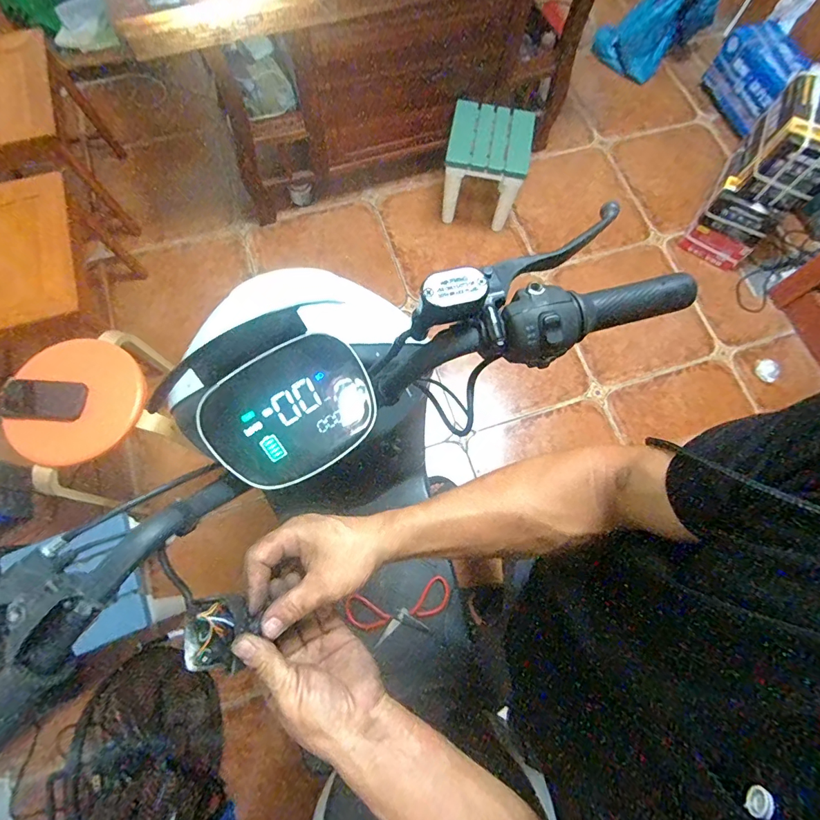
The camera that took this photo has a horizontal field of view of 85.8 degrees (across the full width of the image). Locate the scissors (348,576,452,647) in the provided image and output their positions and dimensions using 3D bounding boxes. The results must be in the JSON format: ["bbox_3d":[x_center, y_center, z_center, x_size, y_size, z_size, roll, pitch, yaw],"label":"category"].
[{"bbox_3d":[-0.020,0.421,0.926,0.215,0.026,0.098,-10,73,-6],"label":"scissors"}]

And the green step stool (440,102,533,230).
[{"bbox_3d":[0.259,-0.826,1.530,0.268,0.310,0.267,11,72,1],"label":"green step stool"}]

